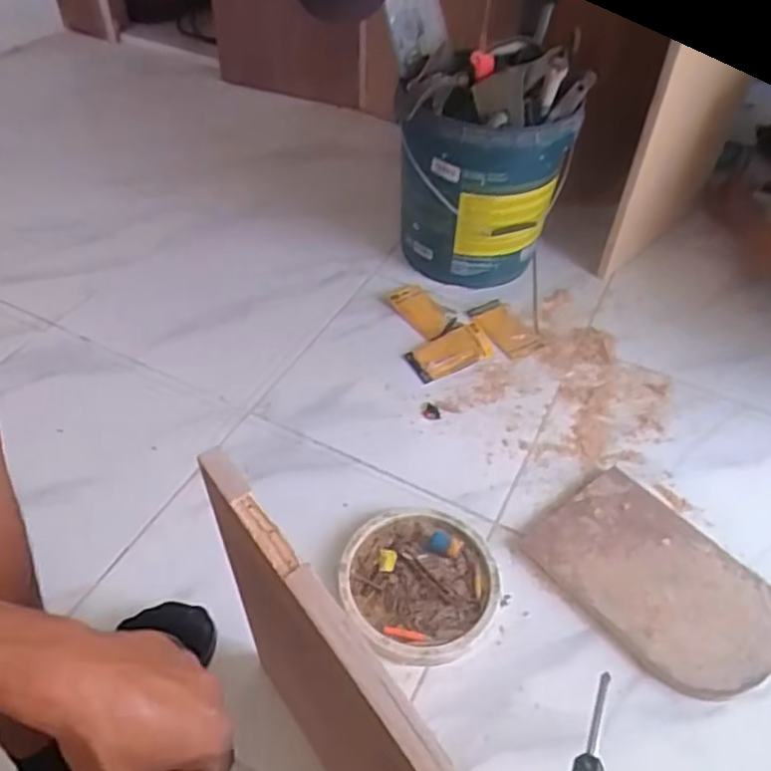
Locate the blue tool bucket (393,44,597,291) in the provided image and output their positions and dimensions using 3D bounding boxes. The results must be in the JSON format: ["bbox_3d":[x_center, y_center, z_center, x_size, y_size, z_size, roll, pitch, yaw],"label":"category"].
[{"bbox_3d":[0.177,-0.405,1.252,0.285,0.361,0.303,1,47,-1],"label":"blue tool bucket"}]

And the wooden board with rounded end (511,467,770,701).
[{"bbox_3d":[0.325,0.236,0.823,0.190,0.026,0.287,-29,55,-27],"label":"wooden board with rounded end"}]

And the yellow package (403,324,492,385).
[{"bbox_3d":[0.104,-0.053,1.087,0.139,0.018,0.073,-24,52,-23],"label":"yellow package"}]

